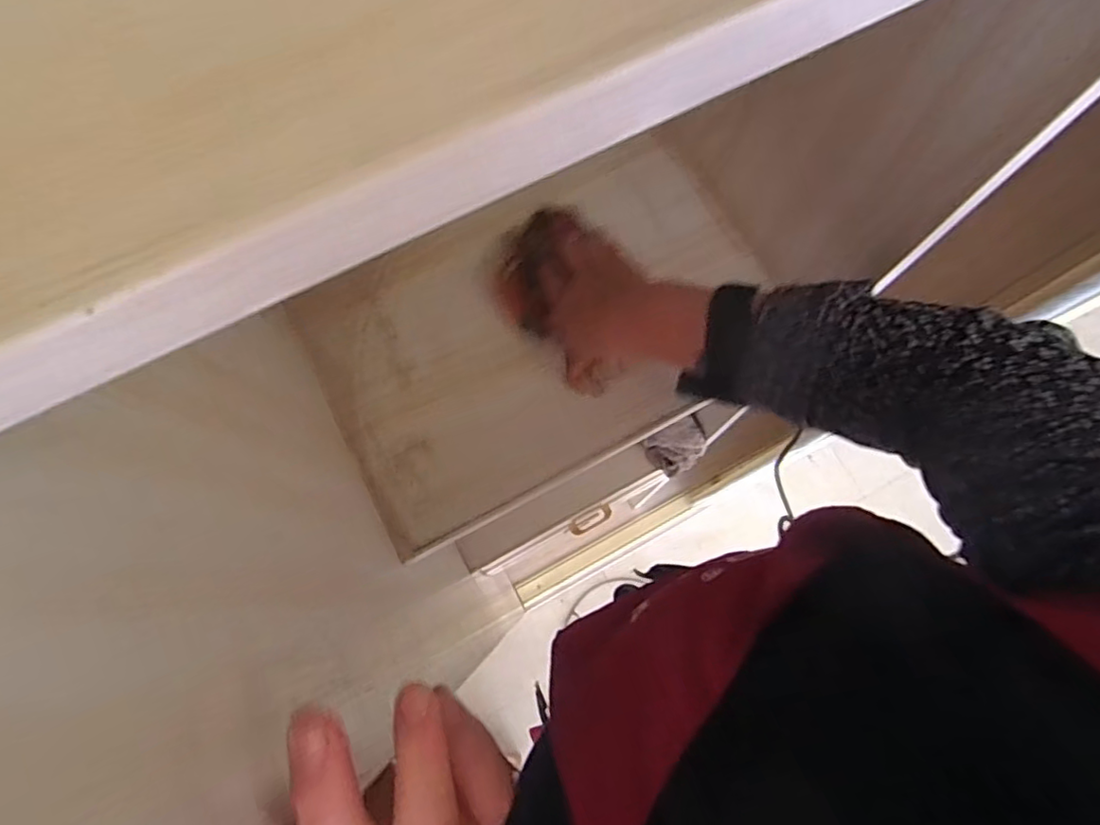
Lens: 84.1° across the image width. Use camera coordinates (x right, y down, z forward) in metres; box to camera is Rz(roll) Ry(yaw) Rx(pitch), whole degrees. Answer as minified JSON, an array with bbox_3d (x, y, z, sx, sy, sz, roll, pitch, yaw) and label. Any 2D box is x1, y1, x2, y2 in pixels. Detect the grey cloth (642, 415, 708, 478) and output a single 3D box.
[{"bbox_3d":[0.188,0.053,0.900,0.083,0.049,0.071,-26,76,-7],"label":"grey cloth"}]

